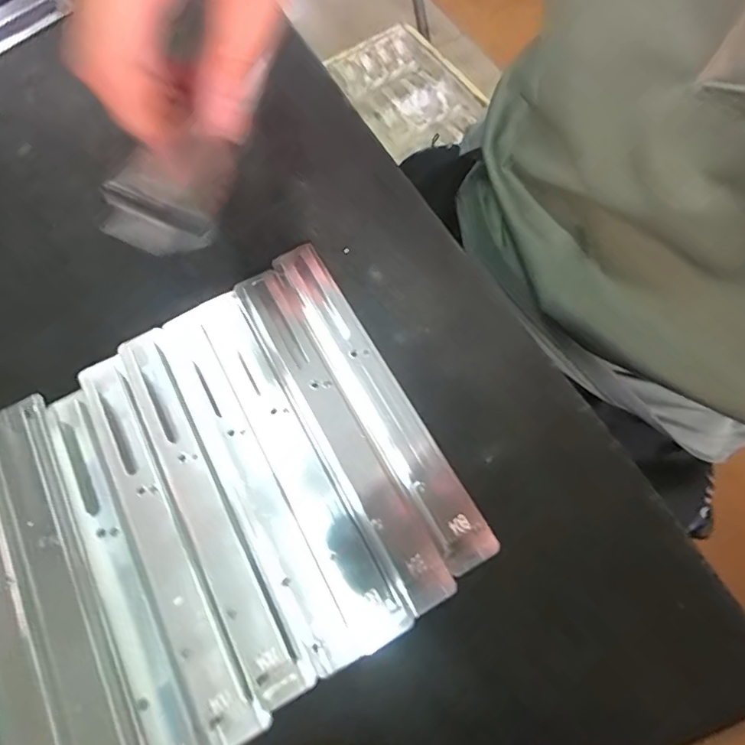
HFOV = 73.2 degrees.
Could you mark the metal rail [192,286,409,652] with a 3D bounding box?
[{"bbox_3d":[-0.045,0.037,0.263,0.029,0.007,0.211,-29,70,-9],"label":"metal rail"}]

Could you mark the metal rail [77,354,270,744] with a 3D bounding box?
[{"bbox_3d":[-0.108,0.079,0.251,0.027,0.004,0.204,-28,70,-8],"label":"metal rail"}]

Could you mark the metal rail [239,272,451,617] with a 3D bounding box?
[{"bbox_3d":[-0.022,0.024,0.271,0.027,0.012,0.209,-28,70,-9],"label":"metal rail"}]

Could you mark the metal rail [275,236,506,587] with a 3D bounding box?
[{"bbox_3d":[-0.001,0.008,0.277,0.028,0.015,0.208,-29,70,-9],"label":"metal rail"}]

